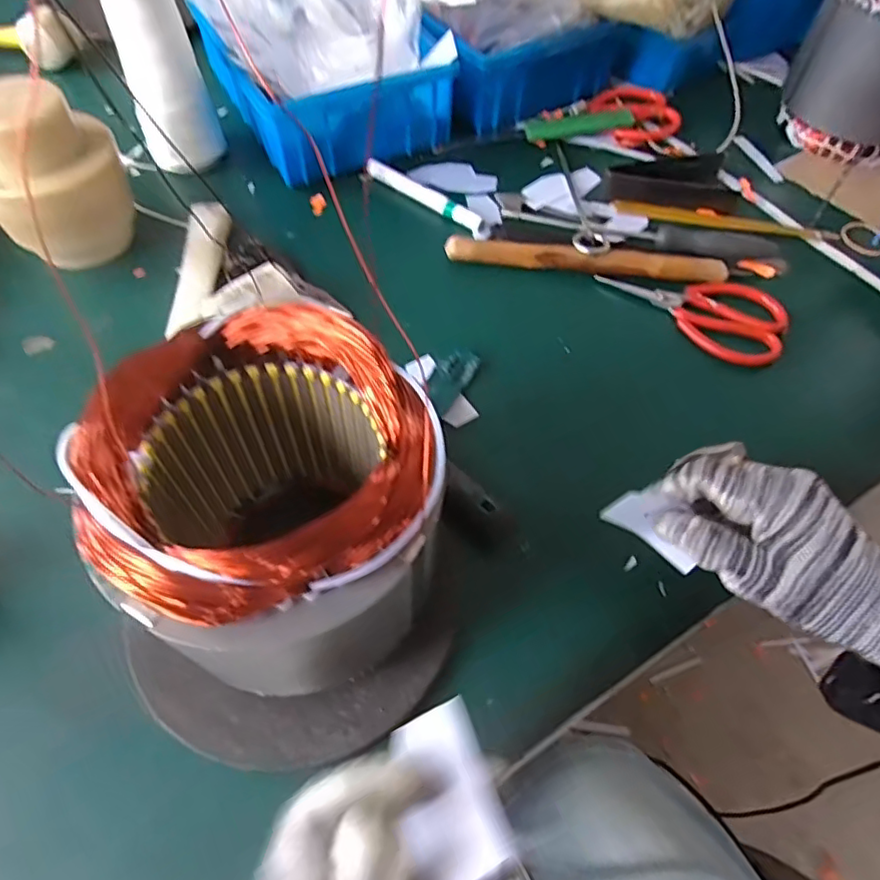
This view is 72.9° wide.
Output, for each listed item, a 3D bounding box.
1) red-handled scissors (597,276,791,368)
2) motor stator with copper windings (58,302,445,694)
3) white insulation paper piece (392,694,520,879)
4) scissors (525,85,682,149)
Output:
[{"bbox_3d":[0.225,-0.123,0.520,0.156,0.010,0.081,33,63,16],"label":"red-handled scissors"},{"bbox_3d":[-0.077,0.037,0.294,0.121,0.148,0.137,-37,67,-21],"label":"motor stator with copper windings"},{"bbox_3d":[0.002,0.121,0.209,0.031,0.004,0.068,-22,26,-6],"label":"white insulation paper piece"},{"bbox_3d":[0.179,-0.365,0.673,0.169,0.021,0.078,-15,61,-11],"label":"scissors"}]

